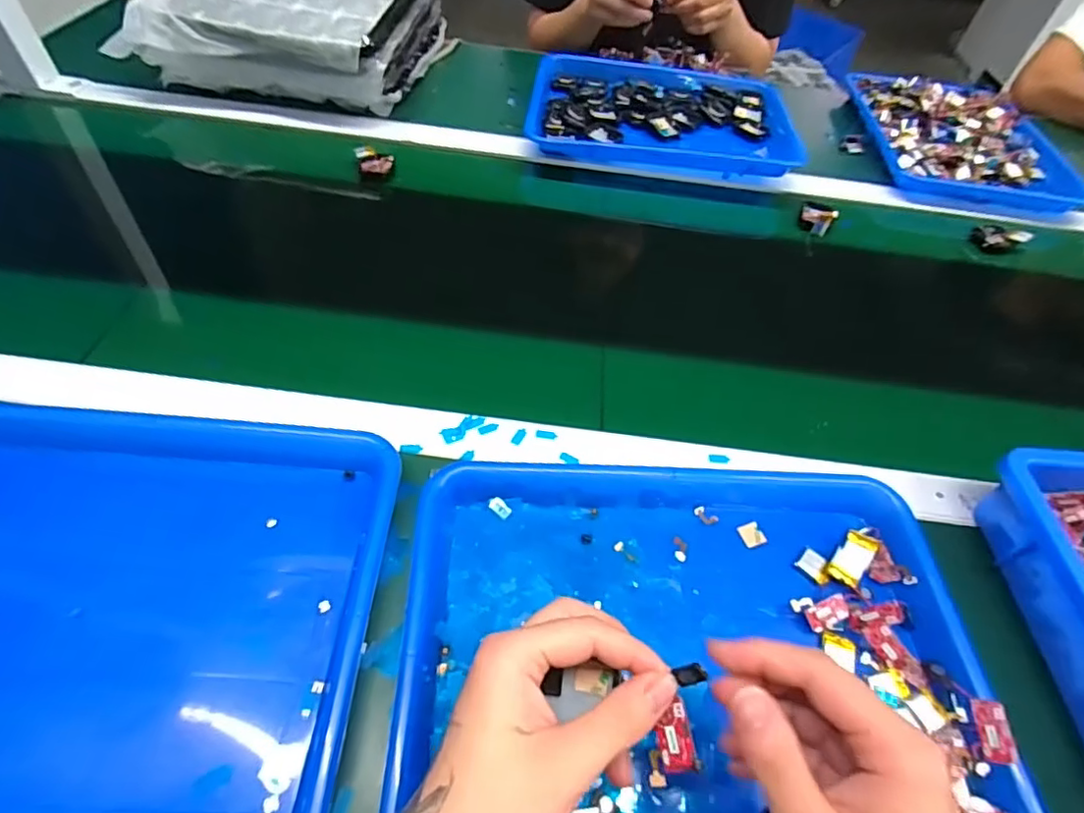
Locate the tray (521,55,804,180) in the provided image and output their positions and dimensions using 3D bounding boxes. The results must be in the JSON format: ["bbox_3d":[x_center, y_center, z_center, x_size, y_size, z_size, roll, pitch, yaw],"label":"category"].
[{"bbox_3d":[0.160,-0.387,0.766,0.342,0.042,0.235,9,52,1],"label":"tray"}]

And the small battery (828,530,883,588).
[{"bbox_3d":[0.211,0.102,0.387,0.021,0.005,0.038,29,64,29],"label":"small battery"}]

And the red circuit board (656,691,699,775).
[{"bbox_3d":[0.057,0.140,0.246,0.015,0.004,0.030,-15,72,17],"label":"red circuit board"}]

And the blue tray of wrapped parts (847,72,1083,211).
[{"bbox_3d":[0.582,-0.376,0.802,0.252,0.029,0.300,7,52,0],"label":"blue tray of wrapped parts"}]

